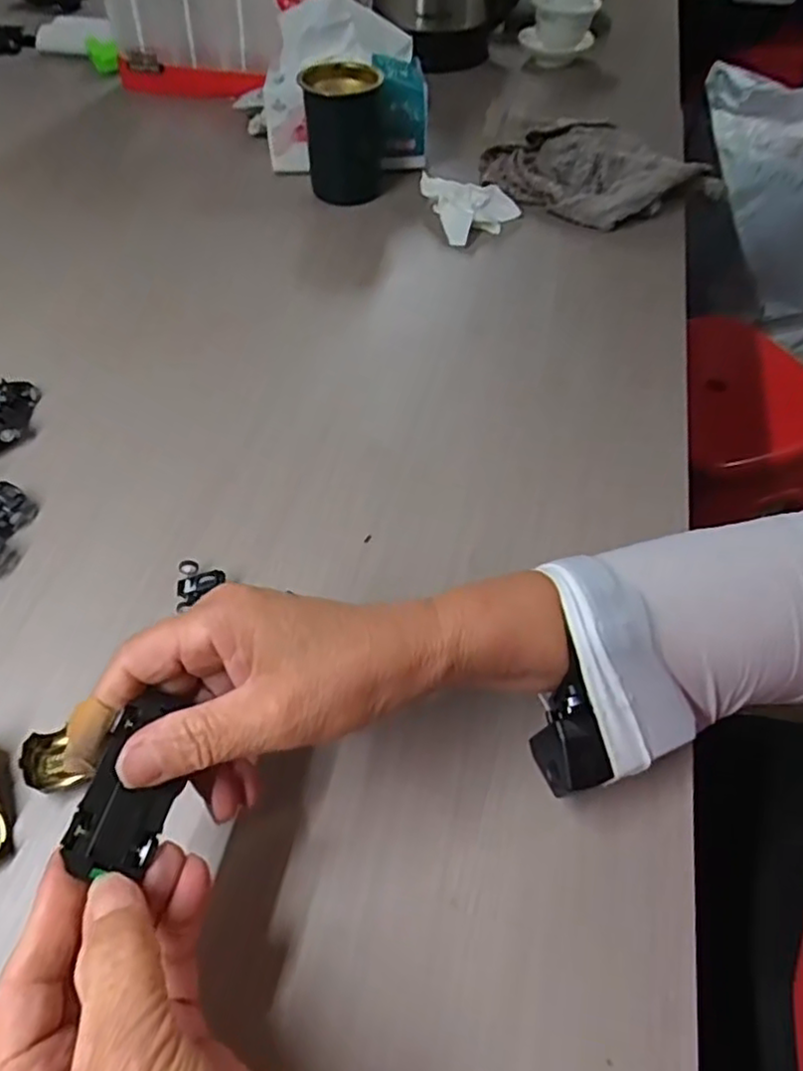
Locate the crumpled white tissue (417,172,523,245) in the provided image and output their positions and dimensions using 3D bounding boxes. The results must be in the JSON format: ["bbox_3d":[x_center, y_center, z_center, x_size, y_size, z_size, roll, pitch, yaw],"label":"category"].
[{"bbox_3d":[0.069,-0.314,0.638,0.082,0.035,0.086,-17,54,-15],"label":"crumpled white tissue"}]

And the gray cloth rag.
[{"bbox_3d":[0.199,-0.348,0.657,0.244,0.067,0.116,11,52,7],"label":"gray cloth rag"}]

